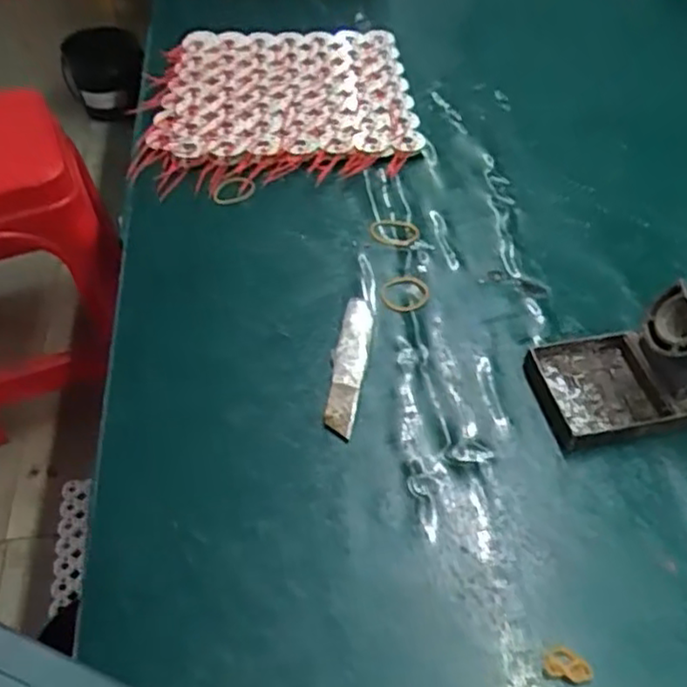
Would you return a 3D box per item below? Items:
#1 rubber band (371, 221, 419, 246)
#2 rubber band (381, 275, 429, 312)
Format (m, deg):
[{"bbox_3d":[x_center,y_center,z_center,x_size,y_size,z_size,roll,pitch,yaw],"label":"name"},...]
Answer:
[{"bbox_3d":[0.039,-0.086,0.533,0.039,0.006,0.026,17,51,14],"label":"rubber band"},{"bbox_3d":[0.043,-0.036,0.488,0.033,0.004,0.036,0,49,0],"label":"rubber band"}]

